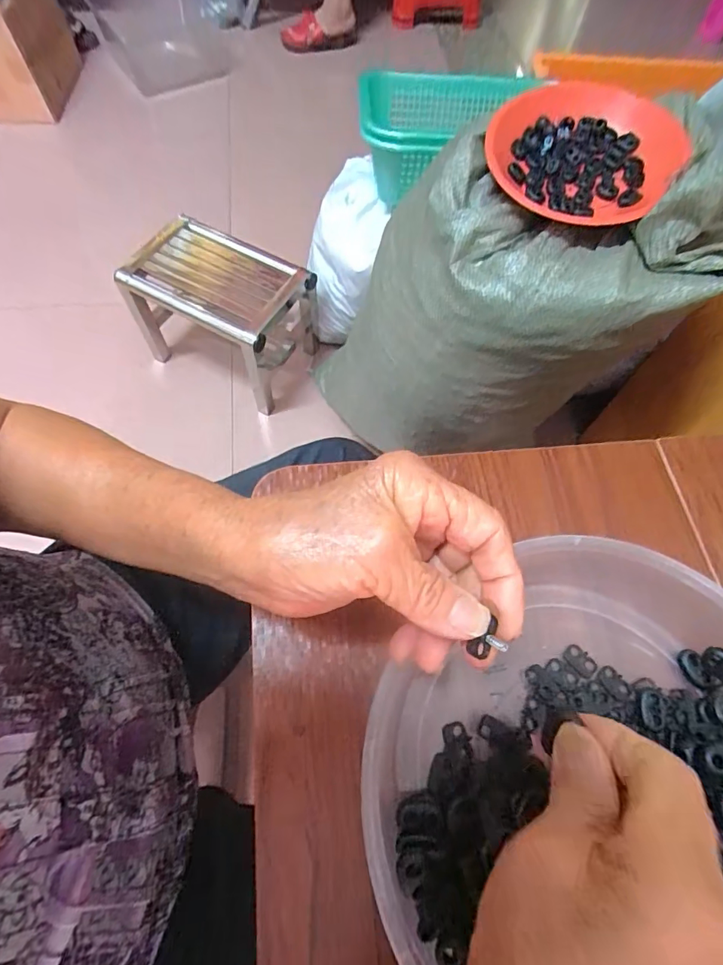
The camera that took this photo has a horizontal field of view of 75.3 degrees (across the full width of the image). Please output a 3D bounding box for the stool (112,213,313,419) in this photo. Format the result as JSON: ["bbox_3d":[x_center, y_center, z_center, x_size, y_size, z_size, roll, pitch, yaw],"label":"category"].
[{"bbox_3d":[-0.255,-0.329,0.932,0.299,0.245,0.218,26,67,9],"label":"stool"}]

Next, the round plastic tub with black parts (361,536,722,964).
[{"bbox_3d":[0.123,0.141,0.230,0.219,0.049,0.220,0,63,-1],"label":"round plastic tub with black parts"}]

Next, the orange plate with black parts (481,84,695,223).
[{"bbox_3d":[0.217,-0.334,0.483,0.175,0.036,0.175,0,76,2],"label":"orange plate with black parts"}]

